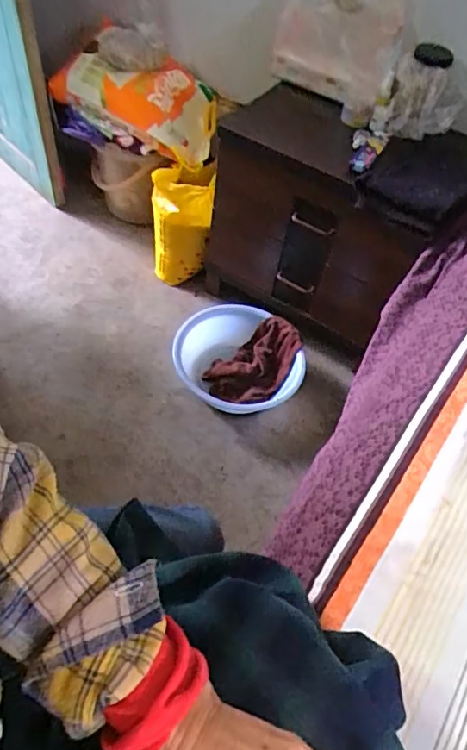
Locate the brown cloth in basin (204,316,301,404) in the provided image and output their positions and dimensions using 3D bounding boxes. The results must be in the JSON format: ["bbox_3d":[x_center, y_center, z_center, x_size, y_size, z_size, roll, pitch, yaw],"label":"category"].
[{"bbox_3d":[0.069,-0.024,1.408,0.289,0.064,0.177,-40,76,-7],"label":"brown cloth in basin"}]

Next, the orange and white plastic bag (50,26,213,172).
[{"bbox_3d":[-0.279,-0.851,1.567,0.576,0.258,0.278,33,57,16],"label":"orange and white plastic bag"}]

